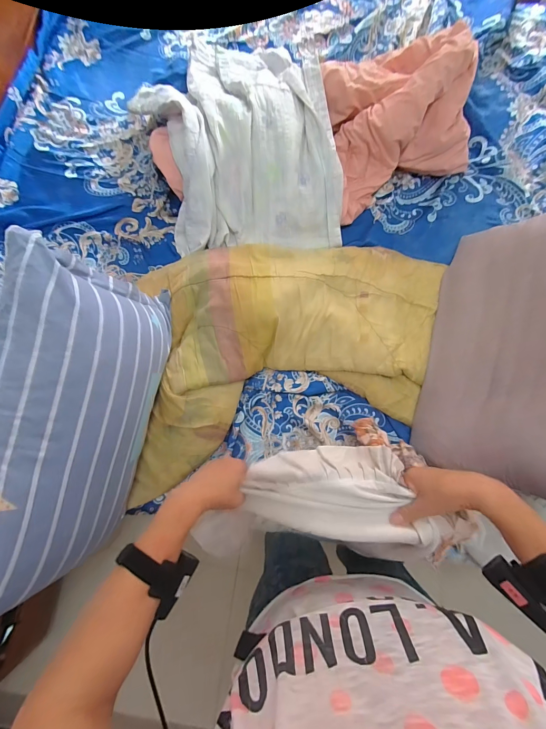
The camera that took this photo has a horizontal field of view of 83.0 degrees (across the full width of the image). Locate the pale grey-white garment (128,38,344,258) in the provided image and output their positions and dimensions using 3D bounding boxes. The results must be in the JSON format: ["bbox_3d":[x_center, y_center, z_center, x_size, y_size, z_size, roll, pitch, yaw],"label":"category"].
[{"bbox_3d":[-0.107,-0.680,0.884,0.514,0.142,0.731,-12,81,-1],"label":"pale grey-white garment"}]

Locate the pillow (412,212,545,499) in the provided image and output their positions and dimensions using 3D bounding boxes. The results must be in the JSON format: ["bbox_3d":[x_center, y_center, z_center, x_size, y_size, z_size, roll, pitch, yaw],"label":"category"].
[{"bbox_3d":[0.544,-0.070,0.672,0.081,0.397,0.638,29,78,-27],"label":"pillow"}]

